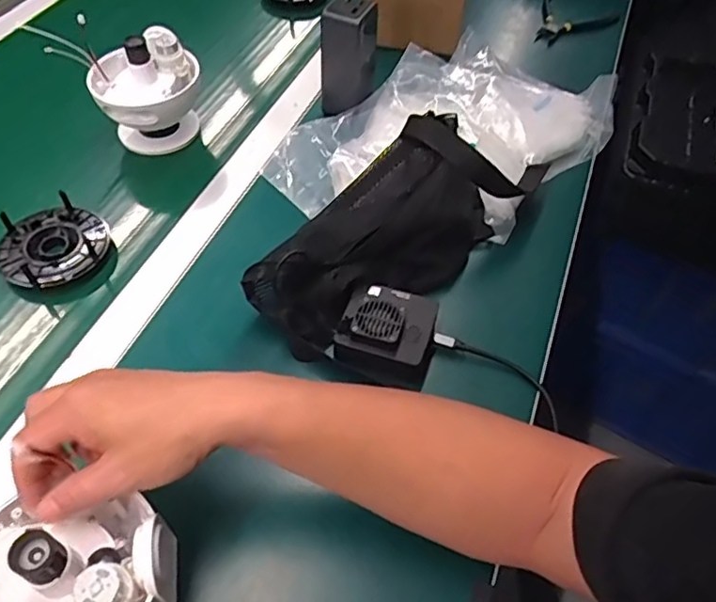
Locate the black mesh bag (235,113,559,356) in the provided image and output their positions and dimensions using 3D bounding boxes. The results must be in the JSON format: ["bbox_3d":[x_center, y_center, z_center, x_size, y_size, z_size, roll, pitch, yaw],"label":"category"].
[{"bbox_3d":[0.043,-0.081,0.570,0.315,0.095,0.114,-36,62,-28],"label":"black mesh bag"}]

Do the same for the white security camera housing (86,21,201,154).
[{"bbox_3d":[-0.230,-0.229,0.670,0.109,0.112,0.099,-16,51,-16],"label":"white security camera housing"}]

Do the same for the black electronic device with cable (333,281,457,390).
[{"bbox_3d":[0.028,0.029,0.530,0.085,0.049,0.079,16,52,9],"label":"black electronic device with cable"}]

